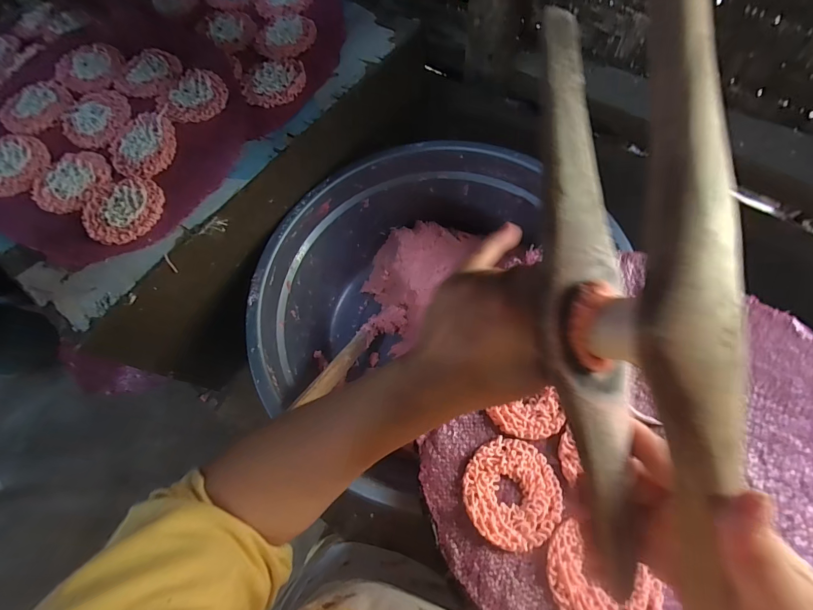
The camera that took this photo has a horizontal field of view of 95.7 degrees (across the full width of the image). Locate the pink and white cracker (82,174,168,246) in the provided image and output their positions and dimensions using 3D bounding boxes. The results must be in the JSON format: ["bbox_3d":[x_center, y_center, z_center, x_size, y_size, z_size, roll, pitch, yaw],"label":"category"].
[{"bbox_3d":[-0.293,-0.102,0.381,0.075,0.008,0.078,-33,73,-10],"label":"pink and white cracker"}]

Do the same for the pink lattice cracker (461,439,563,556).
[{"bbox_3d":[0.087,0.154,0.302,0.077,0.008,0.077,39,76,19],"label":"pink lattice cracker"}]

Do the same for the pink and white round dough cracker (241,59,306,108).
[{"bbox_3d":[-0.156,-0.264,0.433,0.075,0.004,0.065,-22,71,-6],"label":"pink and white round dough cracker"}]

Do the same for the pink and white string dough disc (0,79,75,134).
[{"bbox_3d":[-0.441,-0.235,0.437,0.082,0.007,0.077,0,70,1],"label":"pink and white string dough disc"}]

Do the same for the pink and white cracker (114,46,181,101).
[{"bbox_3d":[-0.312,-0.281,0.446,0.080,0.004,0.076,0,70,1],"label":"pink and white cracker"}]

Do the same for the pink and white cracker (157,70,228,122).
[{"bbox_3d":[-0.246,-0.240,0.423,0.072,0.010,0.074,0,70,1],"label":"pink and white cracker"}]

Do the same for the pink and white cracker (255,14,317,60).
[{"bbox_3d":[-0.154,-0.339,0.462,0.078,0.007,0.076,32,74,12],"label":"pink and white cracker"}]

